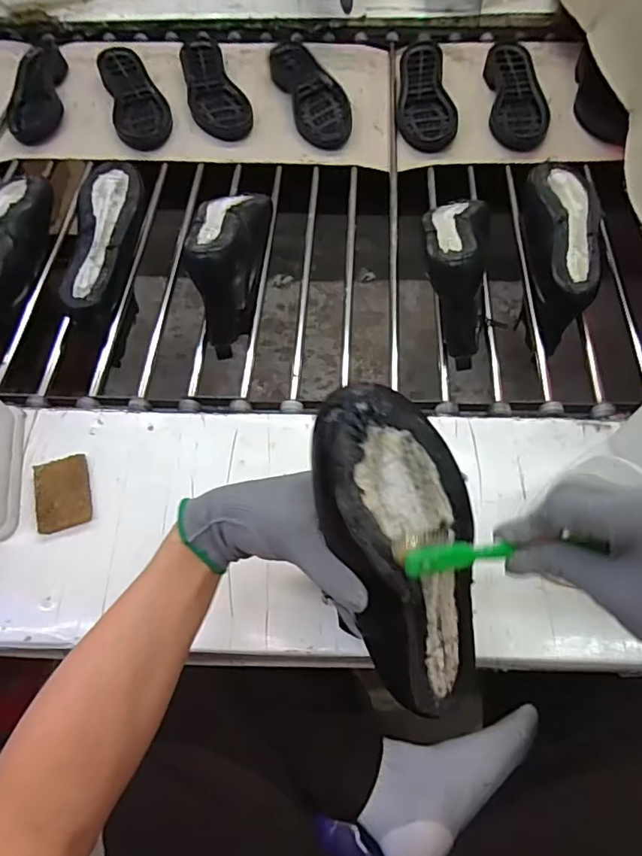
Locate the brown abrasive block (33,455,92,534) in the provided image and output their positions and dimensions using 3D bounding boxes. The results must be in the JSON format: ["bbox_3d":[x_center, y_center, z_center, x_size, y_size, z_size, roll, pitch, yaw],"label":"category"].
[{"bbox_3d":[-0.247,0.062,0.515,0.047,0.017,0.070,-15,62,-7],"label":"brown abrasive block"}]

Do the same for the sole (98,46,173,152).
[{"bbox_3d":[-0.308,-0.553,0.892,0.087,0.019,0.266,-17,63,-8],"label":"sole"}]

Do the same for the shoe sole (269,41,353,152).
[{"bbox_3d":[-0.022,-0.551,0.878,0.083,0.029,0.257,-18,63,-9],"label":"shoe sole"}]

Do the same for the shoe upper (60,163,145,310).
[{"bbox_3d":[-0.270,-0.239,0.695,0.080,0.075,0.222,0,62,1],"label":"shoe upper"}]

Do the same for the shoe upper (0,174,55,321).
[{"bbox_3d":[-0.409,-0.230,0.699,0.078,0.069,0.217,2,62,2],"label":"shoe upper"}]

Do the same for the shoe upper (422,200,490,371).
[{"bbox_3d":[0.160,-0.197,0.651,0.078,0.108,0.224,8,62,6],"label":"shoe upper"}]

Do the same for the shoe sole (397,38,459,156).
[{"bbox_3d":[0.169,-0.546,0.872,0.086,0.033,0.231,0,62,1],"label":"shoe sole"}]

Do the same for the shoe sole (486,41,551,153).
[{"bbox_3d":[0.315,-0.536,0.864,0.085,0.031,0.235,3,62,3],"label":"shoe sole"}]

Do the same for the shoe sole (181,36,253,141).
[{"bbox_3d":[-0.185,-0.570,0.897,0.087,0.021,0.255,-20,63,-9],"label":"shoe sole"}]

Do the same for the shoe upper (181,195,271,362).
[{"bbox_3d":[-0.116,-0.220,0.669,0.077,0.106,0.242,2,62,2],"label":"shoe upper"}]

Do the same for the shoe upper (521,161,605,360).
[{"bbox_3d":[0.301,-0.222,0.675,0.083,0.085,0.275,7,75,5],"label":"shoe upper"}]

